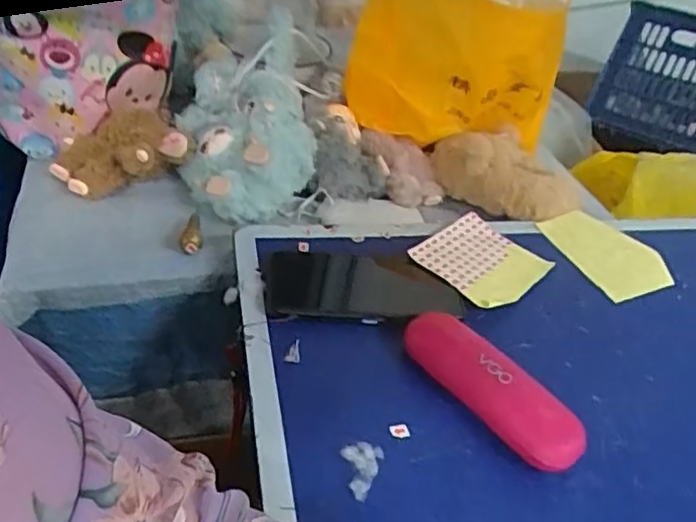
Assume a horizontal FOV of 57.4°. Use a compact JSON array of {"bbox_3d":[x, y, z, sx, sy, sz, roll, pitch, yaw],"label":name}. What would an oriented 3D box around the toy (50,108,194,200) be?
[{"bbox_3d":[-0.232,-0.111,0.652,0.128,0.063,0.076,-12,42,-22],"label":"toy"}]

